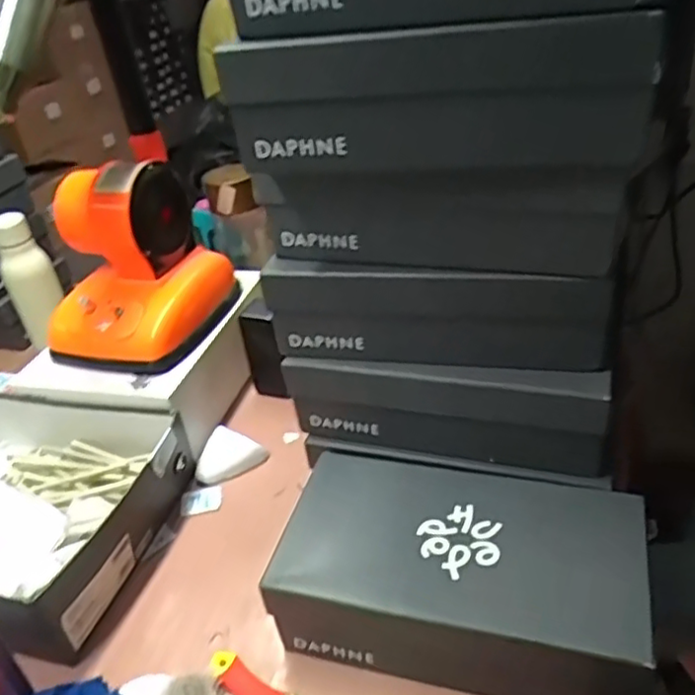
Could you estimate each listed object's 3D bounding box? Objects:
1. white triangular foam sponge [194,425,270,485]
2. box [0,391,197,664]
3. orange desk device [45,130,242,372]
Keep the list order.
[{"bbox_3d":[-0.140,0.130,0.781,0.064,0.032,0.067,10,38,23],"label":"white triangular foam sponge"},{"bbox_3d":[-0.372,0.170,0.702,0.327,0.101,0.284,5,37,18],"label":"box"},{"bbox_3d":[-0.264,-0.110,0.808,0.202,0.199,0.195,3,36,15],"label":"orange desk device"}]

